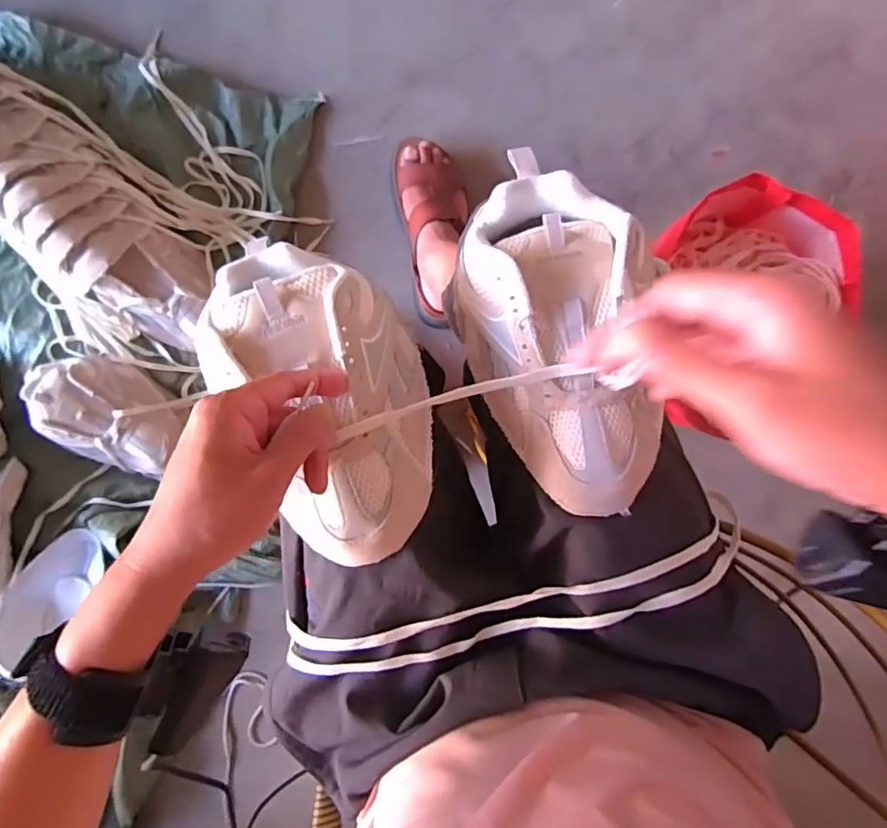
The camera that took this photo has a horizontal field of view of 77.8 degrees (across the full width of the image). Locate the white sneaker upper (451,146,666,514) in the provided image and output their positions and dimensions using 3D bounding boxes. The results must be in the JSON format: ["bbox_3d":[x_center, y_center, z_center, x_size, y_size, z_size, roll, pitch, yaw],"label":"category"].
[{"bbox_3d":[0.081,-0.052,0.379,0.127,0.077,0.236,-9,92,-1],"label":"white sneaker upper"}]

